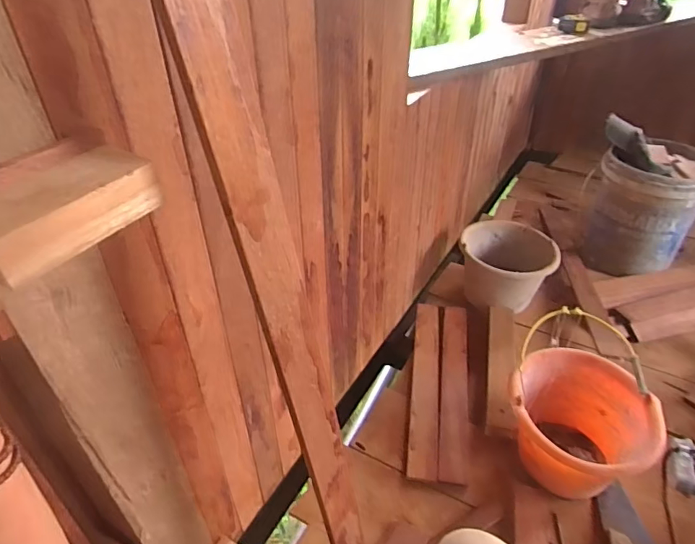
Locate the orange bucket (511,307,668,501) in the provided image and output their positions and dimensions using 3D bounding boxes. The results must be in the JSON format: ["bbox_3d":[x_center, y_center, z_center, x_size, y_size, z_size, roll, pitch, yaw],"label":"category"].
[{"bbox_3d":[0.469,0.316,1.027,0.253,0.273,0.294,-18,41,-22],"label":"orange bucket"}]

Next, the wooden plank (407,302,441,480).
[{"bbox_3d":[0.203,0.274,1.252,0.067,0.021,0.545,5,37,8],"label":"wooden plank"}]

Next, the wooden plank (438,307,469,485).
[{"bbox_3d":[0.276,0.280,1.243,0.068,0.016,0.543,6,38,9],"label":"wooden plank"}]

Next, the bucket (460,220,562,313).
[{"bbox_3d":[0.478,-0.023,1.477,0.277,0.174,0.254,13,39,17],"label":"bucket"}]

